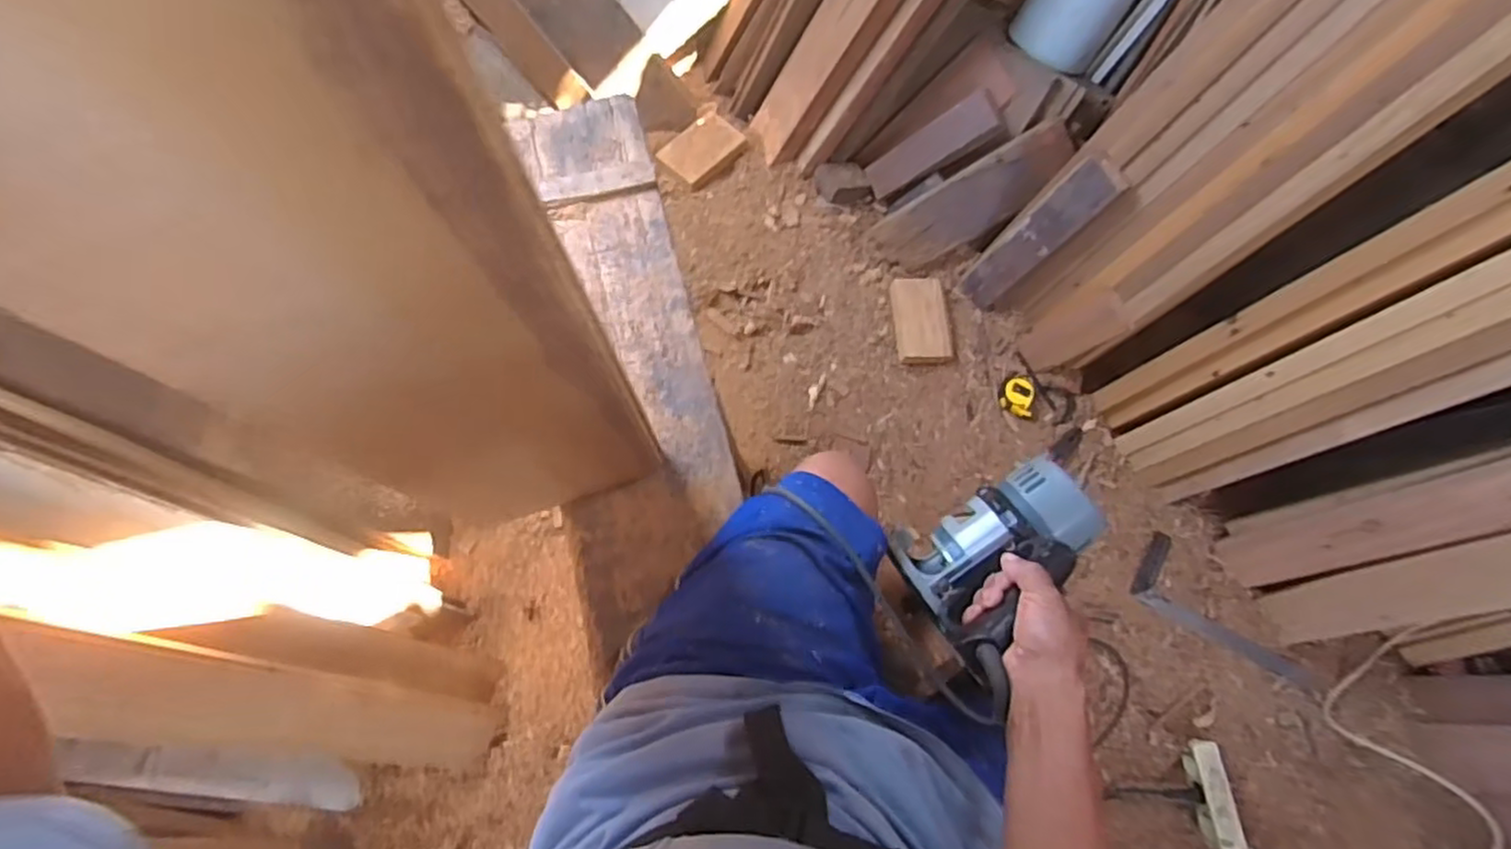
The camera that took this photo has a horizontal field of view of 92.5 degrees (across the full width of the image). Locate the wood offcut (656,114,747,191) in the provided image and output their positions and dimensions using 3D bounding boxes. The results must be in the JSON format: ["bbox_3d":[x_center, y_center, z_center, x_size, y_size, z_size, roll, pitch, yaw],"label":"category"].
[{"bbox_3d":[-0.113,-0.561,1.473,0.156,0.021,0.111,-44,81,-6],"label":"wood offcut"}]

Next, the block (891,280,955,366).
[{"bbox_3d":[0.330,-0.204,1.422,0.107,0.035,0.176,-3,73,-3],"label":"block"}]

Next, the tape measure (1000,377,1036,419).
[{"bbox_3d":[0.509,-0.056,1.386,0.059,0.027,0.071,24,73,5],"label":"tape measure"}]

